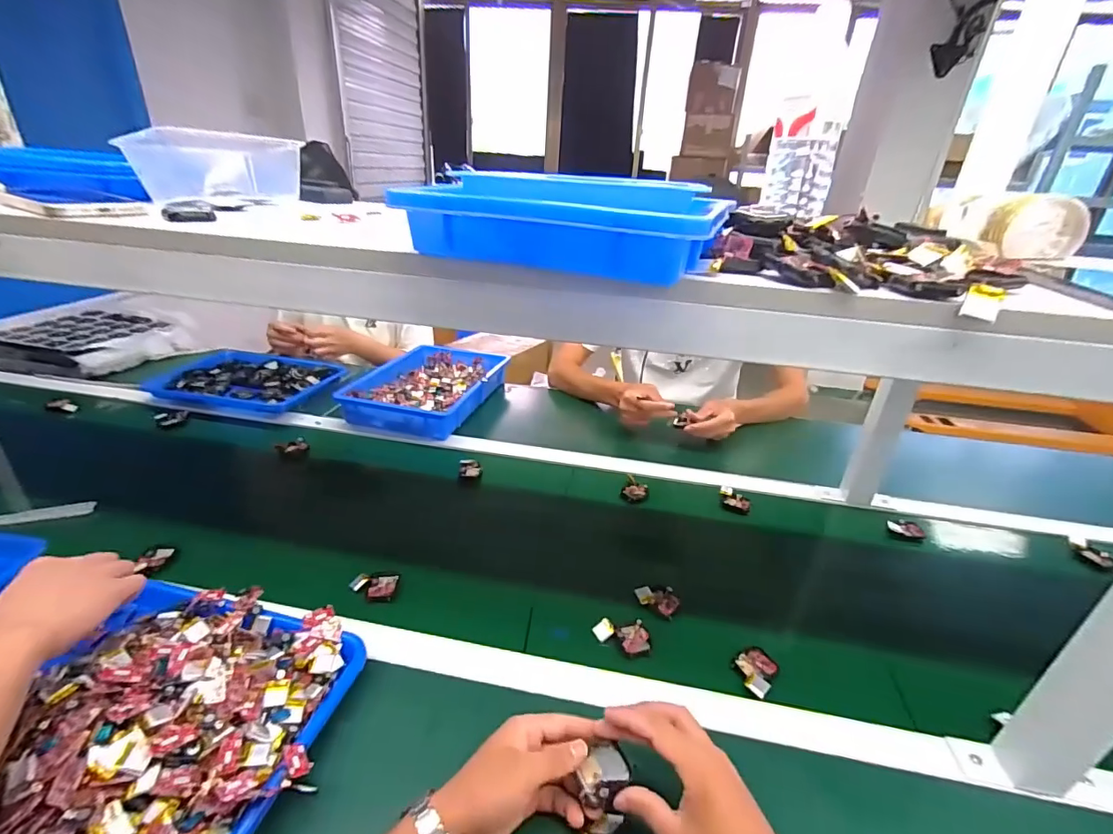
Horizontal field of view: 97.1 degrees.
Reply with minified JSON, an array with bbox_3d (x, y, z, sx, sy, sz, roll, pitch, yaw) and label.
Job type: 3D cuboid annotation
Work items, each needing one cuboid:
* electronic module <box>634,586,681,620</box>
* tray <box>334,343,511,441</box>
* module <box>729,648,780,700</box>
[{"bbox_3d":[0.129,0.229,0.620,0.053,0.014,0.037,16,30,25],"label":"electronic module"},{"bbox_3d":[-0.287,-0.076,1.123,0.284,0.061,0.373,7,27,9],"label":"tray"},{"bbox_3d":[0.218,0.278,0.540,0.043,0.010,0.061,26,35,38],"label":"module"}]

